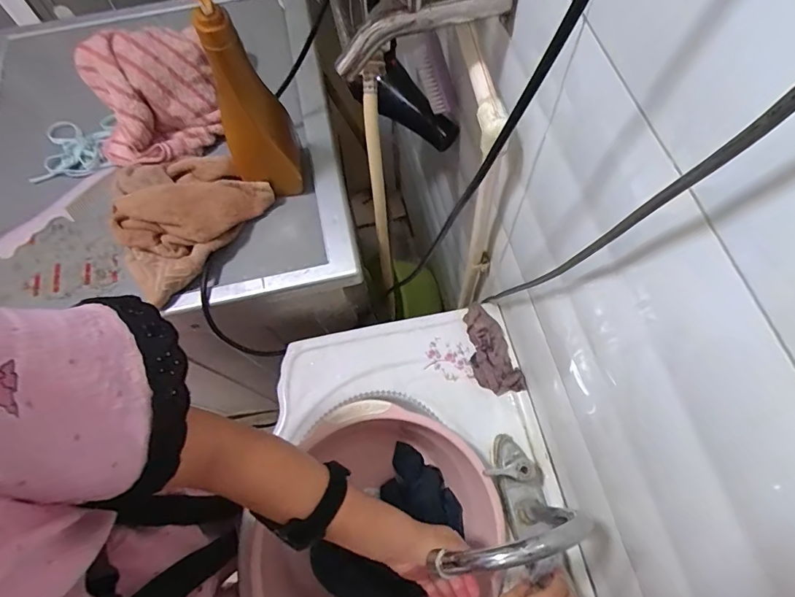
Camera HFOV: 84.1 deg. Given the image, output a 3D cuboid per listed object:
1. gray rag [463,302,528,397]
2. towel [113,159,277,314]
[{"bbox_3d":[0.137,0.077,0.674,0.062,0.029,0.145,-20,67,-5],"label":"gray rag"},{"bbox_3d":[-0.311,-0.120,0.605,0.184,0.060,0.208,33,73,16],"label":"towel"}]

